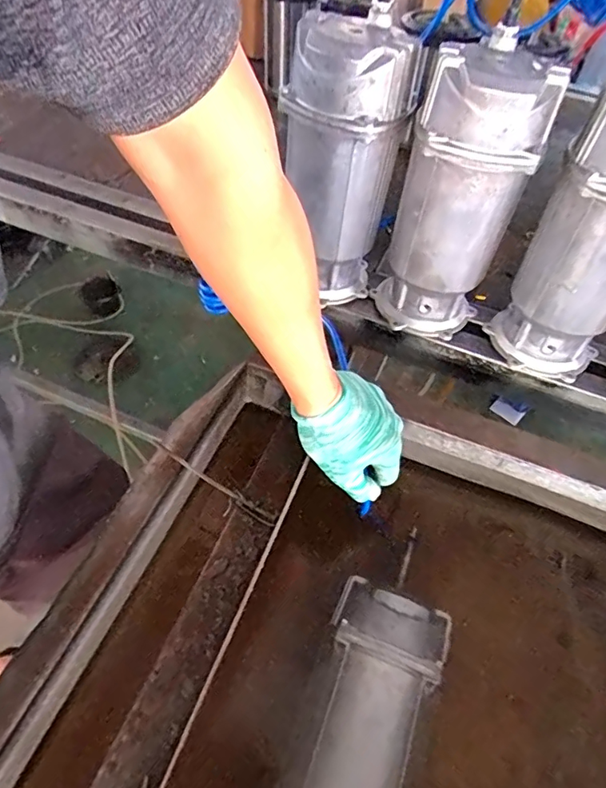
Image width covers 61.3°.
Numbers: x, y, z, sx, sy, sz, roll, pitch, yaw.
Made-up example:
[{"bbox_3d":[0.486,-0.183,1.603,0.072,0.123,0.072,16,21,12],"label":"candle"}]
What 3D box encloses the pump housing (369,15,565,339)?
[{"bbox_3d":[0.169,-0.213,0.580,0.124,0.288,0.114,19,51,10],"label":"pump housing"}]

